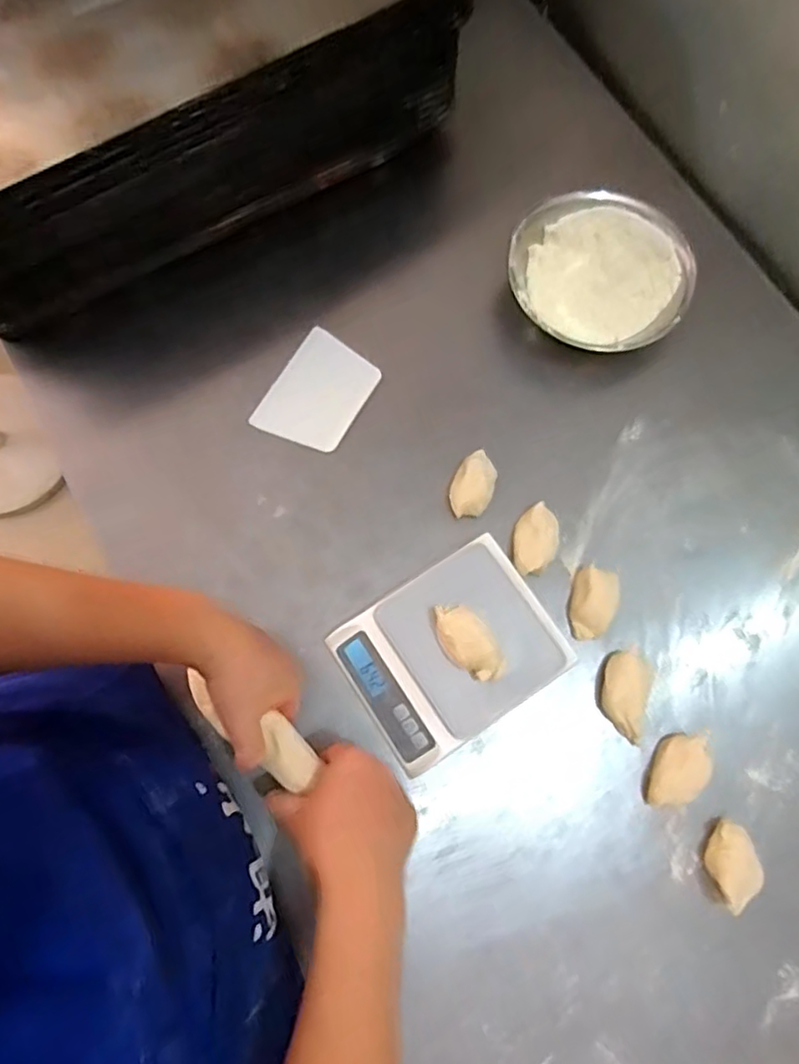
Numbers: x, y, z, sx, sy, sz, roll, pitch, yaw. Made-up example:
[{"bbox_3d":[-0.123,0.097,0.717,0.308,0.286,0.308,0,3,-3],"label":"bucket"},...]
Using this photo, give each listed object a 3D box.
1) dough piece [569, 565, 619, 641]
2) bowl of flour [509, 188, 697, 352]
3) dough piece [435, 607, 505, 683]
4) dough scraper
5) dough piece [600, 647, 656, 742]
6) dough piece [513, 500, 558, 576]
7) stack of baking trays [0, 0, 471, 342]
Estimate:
[{"bbox_3d":[0.184,0.070,0.577,0.040,0.032,0.065,14,75,2],"label":"dough piece"},{"bbox_3d":[0.213,-0.278,0.655,0.184,0.059,0.176,0,75,-1],"label":"bowl of flour"},{"bbox_3d":[0.059,0.099,0.533,0.042,0.042,0.073,-26,76,-7],"label":"dough piece"},{"bbox_3d":[-0.086,-0.146,0.638,0.096,0.006,0.120,30,83,6],"label":"dough scraper"},{"bbox_3d":[0.206,0.148,0.552,0.036,0.030,0.079,10,75,1],"label":"dough piece"},{"bbox_3d":[0.133,0.009,0.595,0.039,0.022,0.072,11,75,2],"label":"dough piece"},{"bbox_3d":[-0.277,-0.524,0.643,0.621,0.162,0.426,-33,78,-9],"label":"stack of baking trays"}]

